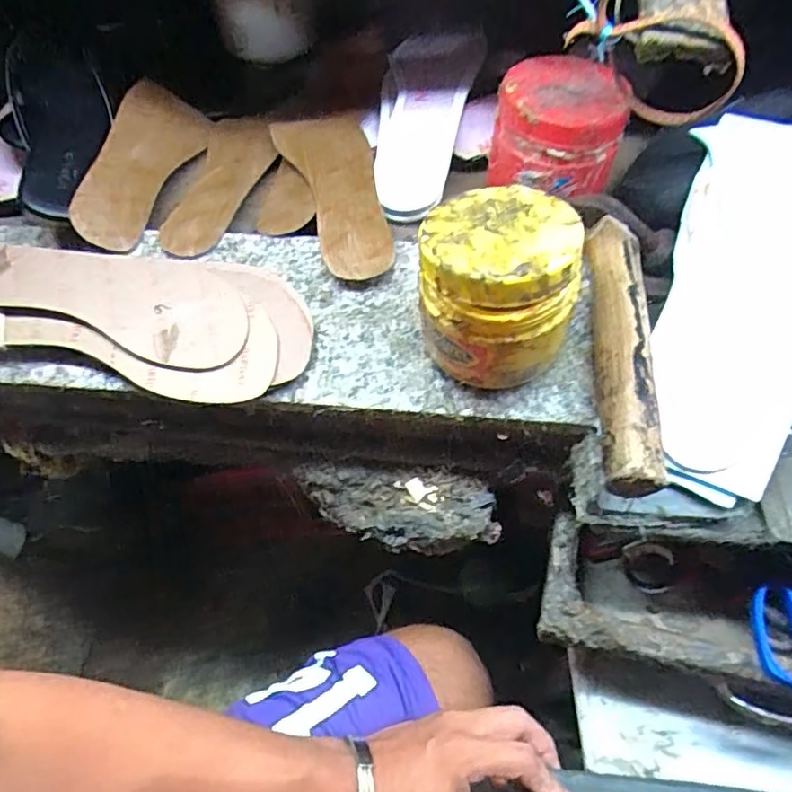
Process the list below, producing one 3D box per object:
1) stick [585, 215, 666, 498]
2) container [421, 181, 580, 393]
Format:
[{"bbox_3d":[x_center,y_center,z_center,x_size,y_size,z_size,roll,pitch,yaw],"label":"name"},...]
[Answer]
[{"bbox_3d":[0.147,-0.037,0.384,0.034,0.024,0.202,5,60,4],"label":"stick"},{"bbox_3d":[0.062,-0.064,0.376,0.093,0.115,0.092,1,60,2],"label":"container"}]

